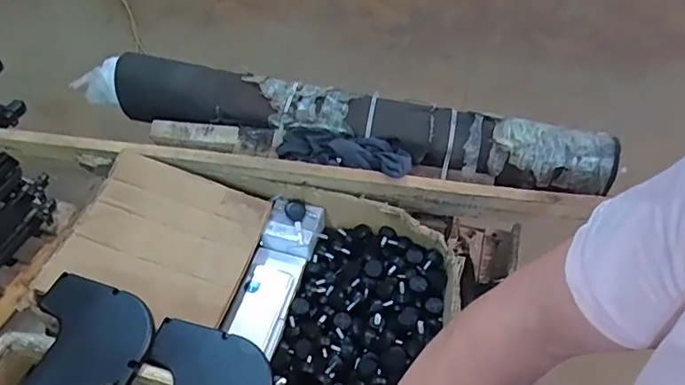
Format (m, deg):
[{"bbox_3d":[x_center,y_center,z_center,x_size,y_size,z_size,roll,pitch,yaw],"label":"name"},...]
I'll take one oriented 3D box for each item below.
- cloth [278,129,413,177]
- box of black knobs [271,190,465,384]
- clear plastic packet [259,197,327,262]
[{"bbox_3d":[0.001,-0.067,0.867,0.230,0.048,0.081,14,50,10],"label":"cloth"},{"bbox_3d":[0.043,0.160,0.767,0.232,0.099,0.312,13,50,9],"label":"box of black knobs"},{"bbox_3d":[-0.080,0.058,0.856,0.090,0.042,0.089,13,50,9],"label":"clear plastic packet"}]

